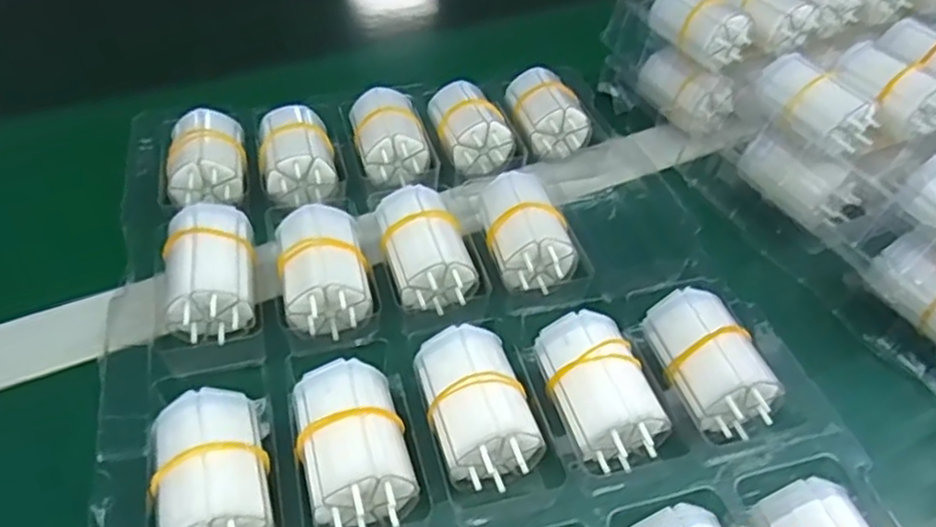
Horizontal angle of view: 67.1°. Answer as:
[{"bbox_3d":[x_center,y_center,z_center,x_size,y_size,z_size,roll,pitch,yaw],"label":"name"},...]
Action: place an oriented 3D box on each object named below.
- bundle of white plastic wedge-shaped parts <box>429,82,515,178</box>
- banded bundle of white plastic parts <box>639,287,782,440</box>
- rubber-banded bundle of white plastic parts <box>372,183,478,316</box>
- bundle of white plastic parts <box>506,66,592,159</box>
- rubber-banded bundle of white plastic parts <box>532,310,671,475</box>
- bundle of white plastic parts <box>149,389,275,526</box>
[{"bbox_3d":[-0.001,-0.084,0.426,0.037,0.029,0.060,-16,49,-19],"label":"bundle of white plastic wedge-shaped parts"},{"bbox_3d":[0.102,0.044,0.308,0.036,0.033,0.064,-10,48,-14],"label":"banded bundle of white plastic parts"},{"bbox_3d":[-0.022,-0.008,0.346,0.038,0.028,0.059,-11,48,-15],"label":"rubber-banded bundle of white plastic parts"},{"bbox_3d":[0.048,-0.095,0.440,0.040,0.032,0.061,-9,47,-12],"label":"bundle of white plastic parts"},{"bbox_3d":[0.054,0.054,0.296,0.037,0.031,0.061,-13,48,-16],"label":"rubber-banded bundle of white plastic parts"},{"bbox_3d":[-0.093,0.078,0.256,0.038,0.025,0.062,-13,48,-16],"label":"bundle of white plastic parts"}]

